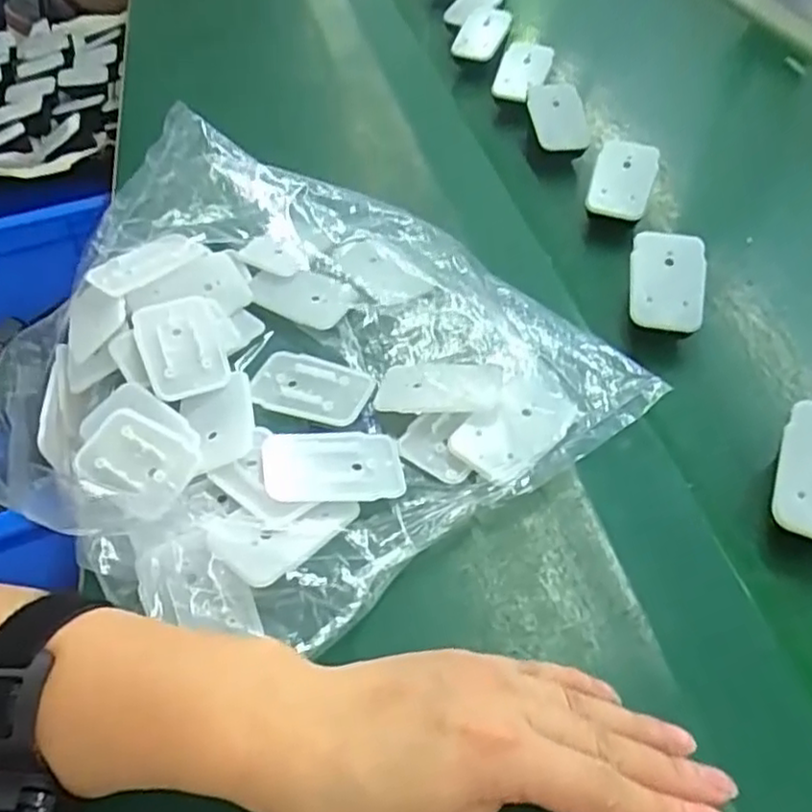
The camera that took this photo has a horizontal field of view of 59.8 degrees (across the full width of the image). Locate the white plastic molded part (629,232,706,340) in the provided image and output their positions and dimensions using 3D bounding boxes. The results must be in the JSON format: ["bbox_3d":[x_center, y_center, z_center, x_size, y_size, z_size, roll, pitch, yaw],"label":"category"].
[{"bbox_3d":[0.157,-0.075,0.426,0.044,0.010,0.064,8,75,6],"label":"white plastic molded part"}]

